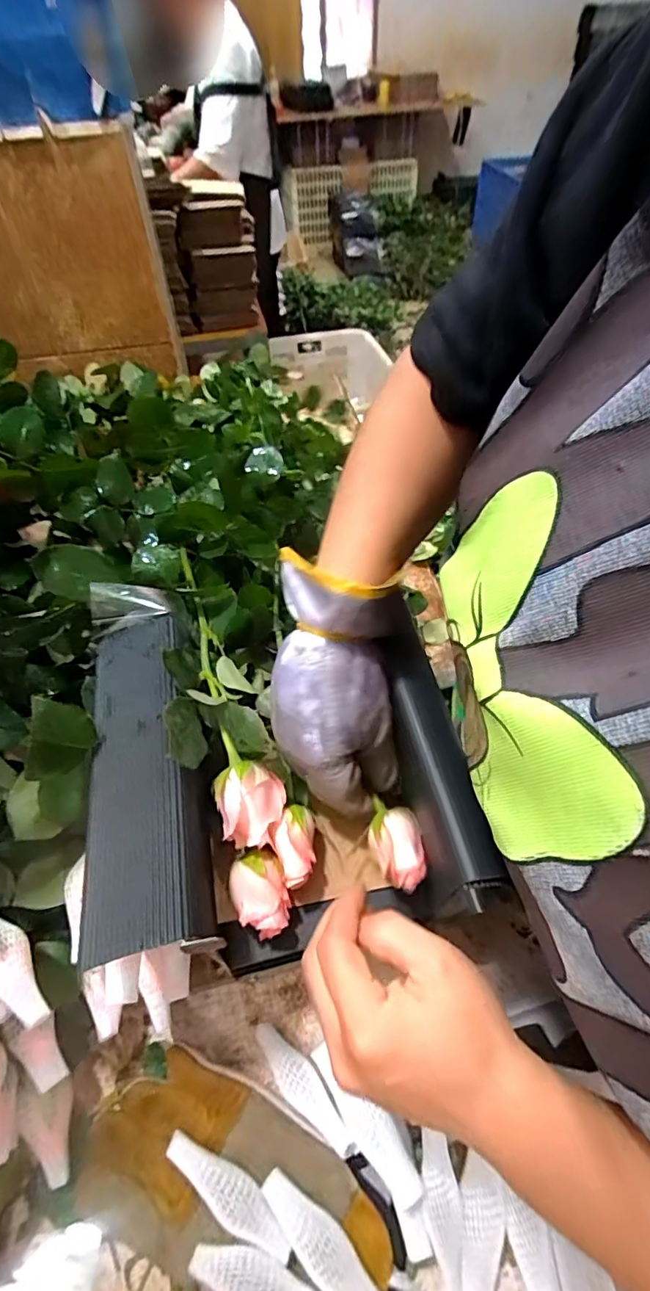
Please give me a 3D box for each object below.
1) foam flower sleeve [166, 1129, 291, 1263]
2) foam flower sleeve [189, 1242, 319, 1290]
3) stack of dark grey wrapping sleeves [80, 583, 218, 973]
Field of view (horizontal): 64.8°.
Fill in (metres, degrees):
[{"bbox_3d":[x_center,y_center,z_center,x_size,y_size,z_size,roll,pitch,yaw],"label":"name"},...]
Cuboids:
[{"bbox_3d":[-0.061,0.341,0.318,0.090,0.015,0.023,26,57,21],"label":"foam flower sleeve"},{"bbox_3d":[-0.033,0.366,0.292,0.088,0.014,0.022,20,54,2],"label":"foam flower sleeve"},{"bbox_3d":[-0.119,0.057,0.324,0.070,0.030,0.244,-13,52,-8],"label":"stack of dark grey wrapping sleeves"}]

